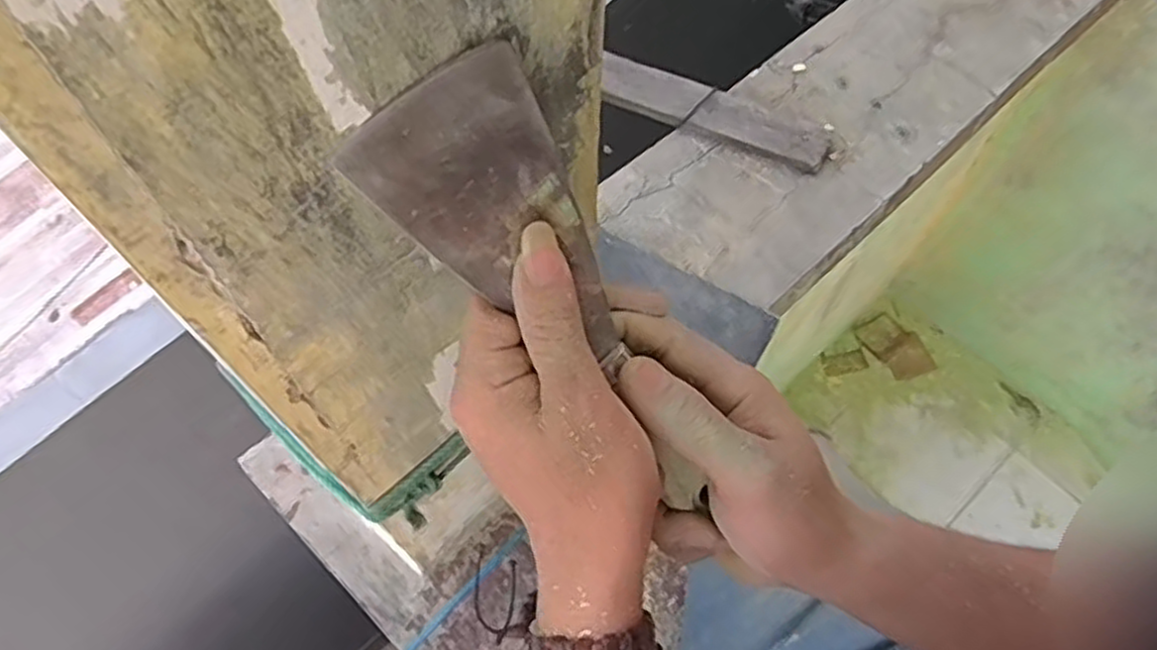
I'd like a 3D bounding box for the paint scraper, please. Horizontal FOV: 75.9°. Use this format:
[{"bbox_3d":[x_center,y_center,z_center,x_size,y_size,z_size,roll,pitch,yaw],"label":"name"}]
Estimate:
[{"bbox_3d":[-0.003,-0.007,0.266,0.062,0.014,0.178,-43,109,-21],"label":"paint scraper"}]

